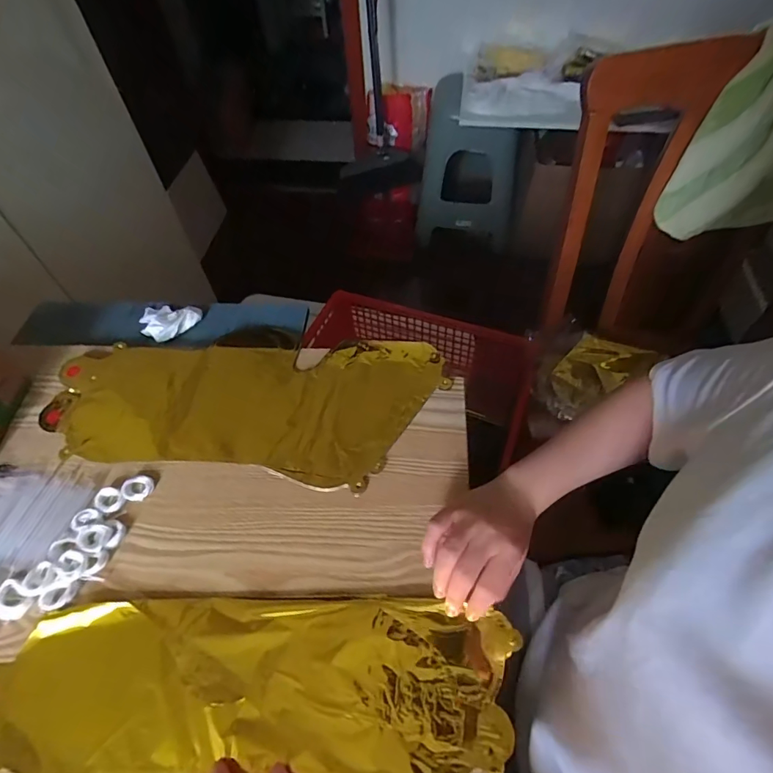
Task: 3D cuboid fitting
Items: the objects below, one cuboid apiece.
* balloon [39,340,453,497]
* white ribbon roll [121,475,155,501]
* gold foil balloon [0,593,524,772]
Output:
[{"bbox_3d":[-0.162,0.020,0.513,0.439,0.013,0.188,0,54,3],"label":"balloon"},{"bbox_3d":[-0.252,0.103,0.458,0.028,0.006,0.026,-2,54,2],"label":"white ribbon roll"},{"bbox_3d":[-0.115,0.267,0.342,0.404,0.013,0.213,3,55,6],"label":"gold foil balloon"}]

